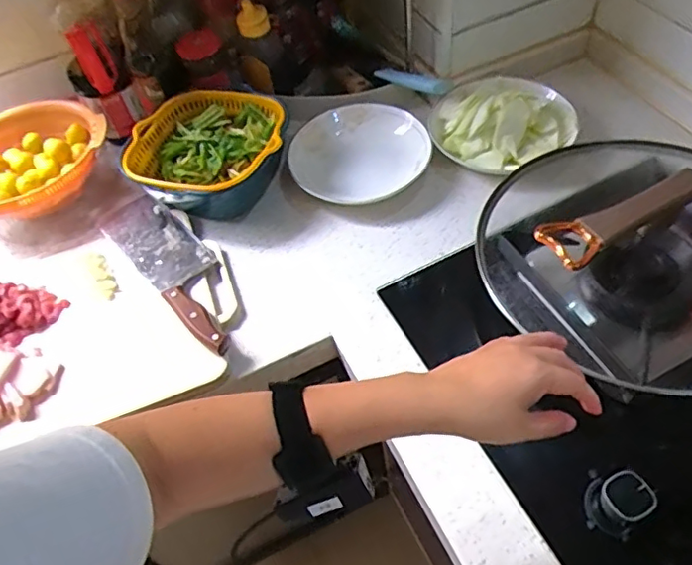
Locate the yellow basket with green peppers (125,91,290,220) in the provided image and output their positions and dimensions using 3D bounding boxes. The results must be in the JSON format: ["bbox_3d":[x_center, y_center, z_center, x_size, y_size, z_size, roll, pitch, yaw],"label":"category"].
[{"bbox_3d":[-0.194,-0.178,0.836,0.220,0.108,0.185,-22,55,-11],"label":"yellow basket with green peppers"}]

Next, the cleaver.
[{"bbox_3d":[-0.213,-0.023,0.750,0.085,0.030,0.297,-37,58,-20],"label":"cleaver"}]

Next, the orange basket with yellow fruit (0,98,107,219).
[{"bbox_3d":[-0.437,-0.166,0.838,0.216,0.092,0.206,-3,53,4],"label":"orange basket with yellow fruit"}]

